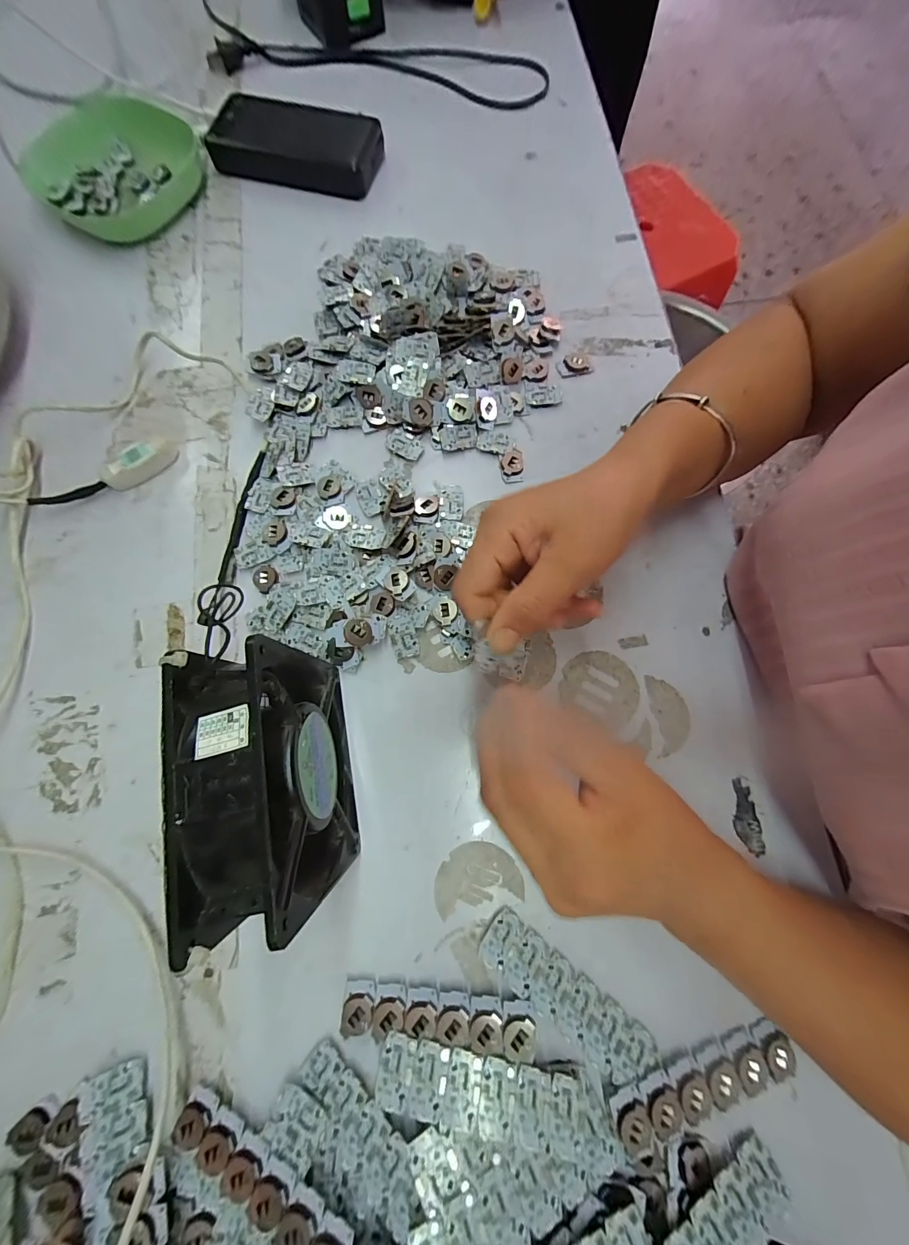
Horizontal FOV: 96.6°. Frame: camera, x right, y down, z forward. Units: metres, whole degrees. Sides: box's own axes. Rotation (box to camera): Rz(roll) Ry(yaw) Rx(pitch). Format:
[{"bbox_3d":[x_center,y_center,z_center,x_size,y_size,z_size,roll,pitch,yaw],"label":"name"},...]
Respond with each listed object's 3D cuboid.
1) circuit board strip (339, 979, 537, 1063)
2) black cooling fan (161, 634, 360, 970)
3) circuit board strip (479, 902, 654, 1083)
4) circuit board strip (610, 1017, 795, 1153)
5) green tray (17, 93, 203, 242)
[{"bbox_3d":[-0.010,0.222,0.228,0.106,0.005,0.024,3,57,5],"label":"circuit board strip"},{"bbox_3d":[-0.090,0.075,0.211,0.045,0.115,0.127,-8,76,-1],"label":"black cooling fan"},{"bbox_3d":[0.063,0.214,0.232,0.106,0.004,0.029,37,68,10],"label":"circuit board strip"},{"bbox_3d":[0.137,0.250,0.217,0.105,0.009,0.026,-16,77,-3],"label":"circuit board strip"},{"bbox_3d":[-0.322,-0.430,0.385,0.141,0.027,0.140,42,80,10],"label":"green tray"}]

